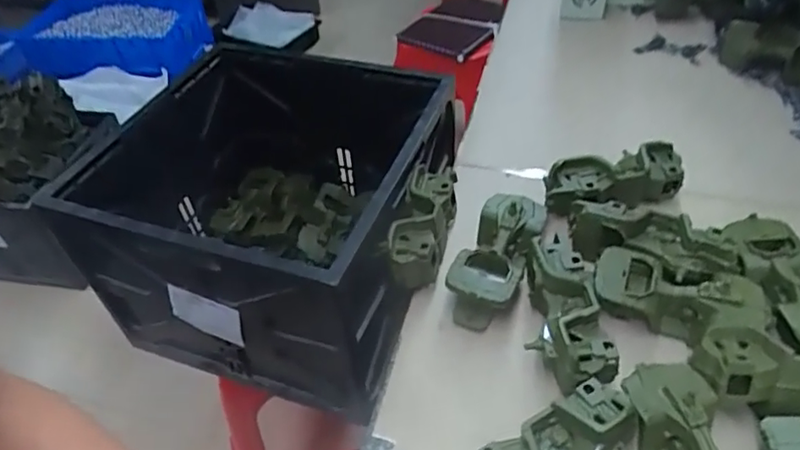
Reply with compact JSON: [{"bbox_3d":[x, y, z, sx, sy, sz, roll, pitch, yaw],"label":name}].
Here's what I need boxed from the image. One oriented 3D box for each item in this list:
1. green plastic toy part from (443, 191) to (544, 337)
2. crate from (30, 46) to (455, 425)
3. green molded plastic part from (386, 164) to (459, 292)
[{"bbox_3d":[0.117,0.038,0.687,0.076,0.063,0.175,17,49,21],"label":"green plastic toy part"},{"bbox_3d":[-0.185,-0.038,0.923,0.512,0.305,0.481,11,47,16],"label":"crate"},{"bbox_3d":[0.033,-0.008,0.735,0.062,0.060,0.186,9,46,14],"label":"green molded plastic part"}]

